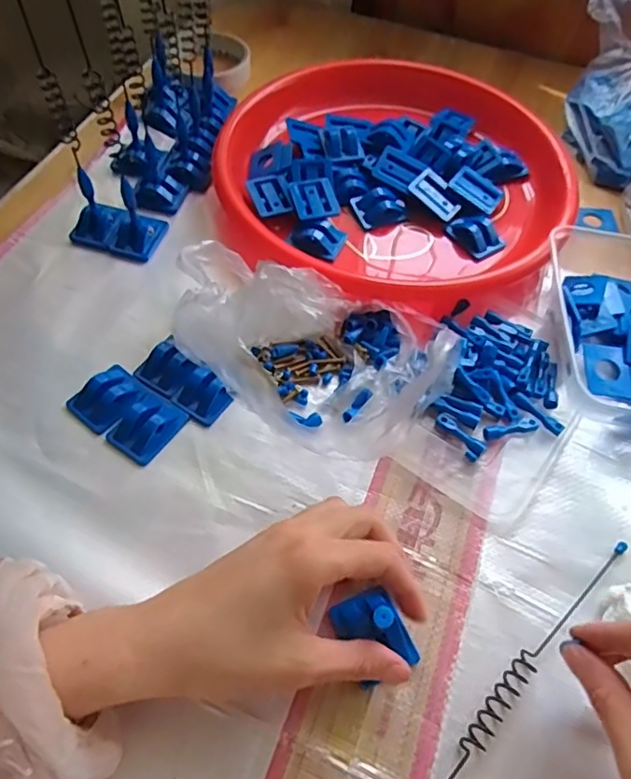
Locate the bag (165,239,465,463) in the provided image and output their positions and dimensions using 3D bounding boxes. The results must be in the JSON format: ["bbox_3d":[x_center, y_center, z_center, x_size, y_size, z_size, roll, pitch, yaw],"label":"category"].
[{"bbox_3d":[-0.008,-0.030,0.392,0.190,0.051,0.111,19,58,9],"label":"bag"}]

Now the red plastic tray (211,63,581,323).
[{"bbox_3d":[0.066,-0.190,0.503,0.288,0.043,0.285,-1,57,-4],"label":"red plastic tray"}]

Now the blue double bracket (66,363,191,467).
[{"bbox_3d":[-0.121,0.014,0.378,0.067,0.015,0.044,33,61,17],"label":"blue double bracket"}]

